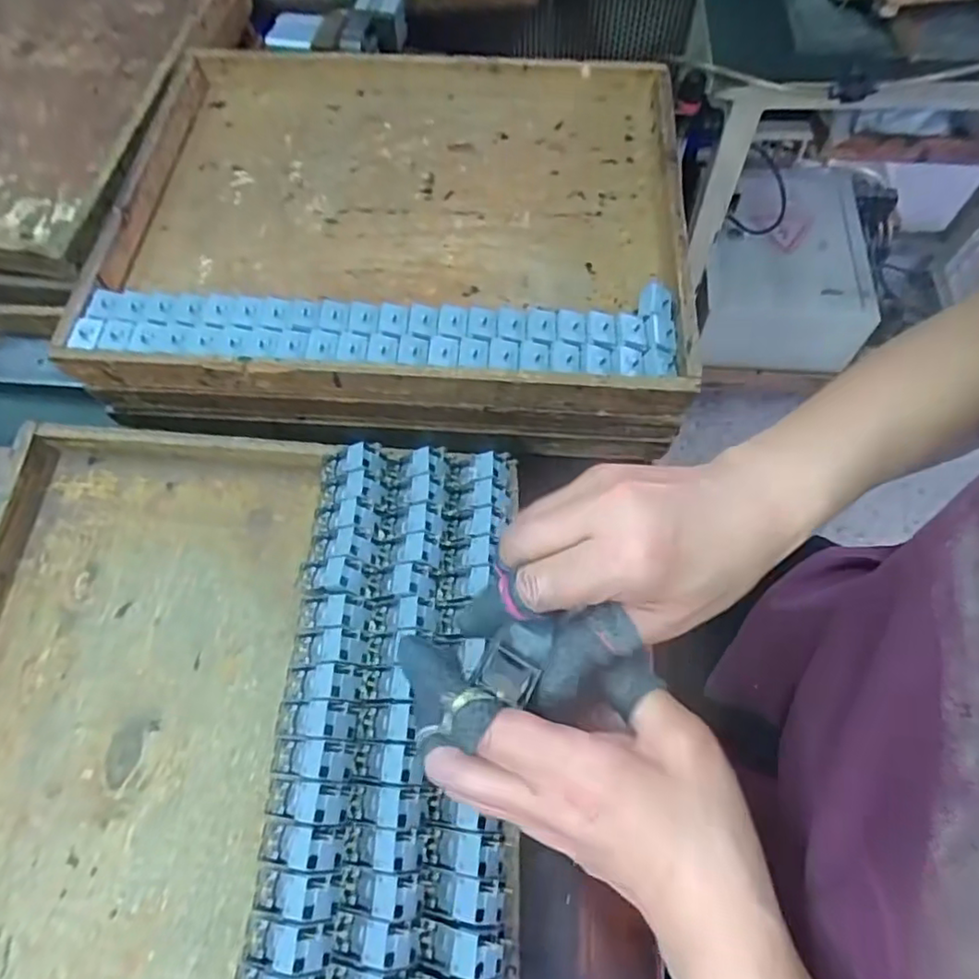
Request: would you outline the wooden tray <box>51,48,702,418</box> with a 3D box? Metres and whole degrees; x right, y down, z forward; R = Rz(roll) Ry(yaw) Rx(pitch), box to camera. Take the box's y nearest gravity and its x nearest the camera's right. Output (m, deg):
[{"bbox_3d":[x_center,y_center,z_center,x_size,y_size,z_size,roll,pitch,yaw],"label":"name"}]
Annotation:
[{"bbox_3d":[-0.077,-0.267,0.561,0.495,0.051,0.411,2,68,4],"label":"wooden tray"}]

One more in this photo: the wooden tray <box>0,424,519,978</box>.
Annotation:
[{"bbox_3d":[-0.177,0.189,0.405,0.386,0.060,0.493,0,68,3],"label":"wooden tray"}]

